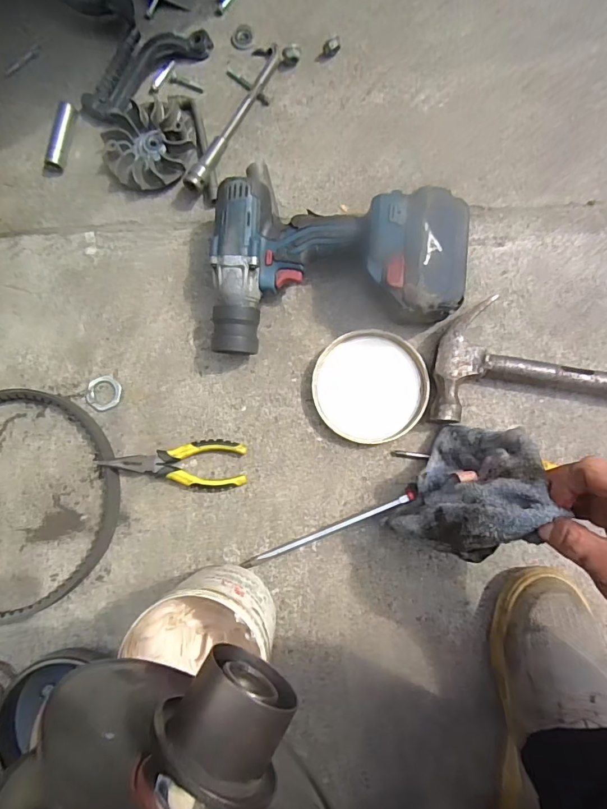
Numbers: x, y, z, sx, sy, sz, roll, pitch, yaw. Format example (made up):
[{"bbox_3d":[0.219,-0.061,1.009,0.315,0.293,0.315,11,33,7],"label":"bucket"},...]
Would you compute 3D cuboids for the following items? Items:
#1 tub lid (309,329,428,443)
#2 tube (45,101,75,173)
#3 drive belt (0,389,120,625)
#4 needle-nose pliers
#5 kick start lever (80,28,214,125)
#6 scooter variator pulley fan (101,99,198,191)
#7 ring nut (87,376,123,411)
[{"bbox_3d":[0.074,-0.020,0.498,0.121,0.014,0.120,0,84,3],"label":"tub lid"},{"bbox_3d":[-0.294,-0.323,0.543,0.024,0.022,0.081,9,84,4],"label":"tube"},{"bbox_3d":[-0.322,0.111,0.491,0.229,0.019,0.253,6,84,3],"label":"drive belt"},{"bbox_3d":[-0.140,0.068,0.488,0.152,0.027,0.053,-2,84,3],"label":"needle-nose pliers"},{"bbox_3d":[-0.197,-0.409,0.547,0.175,0.025,0.065,-41,83,-2],"label":"kick start lever"},{"bbox_3d":[-0.182,-0.304,0.532,0.108,0.027,0.101,-3,84,2],"label":"scooter variator pulley fan"},{"bbox_3d":[-0.230,-0.013,0.516,0.040,0.004,0.039,0,84,3],"label":"ring nut"}]

